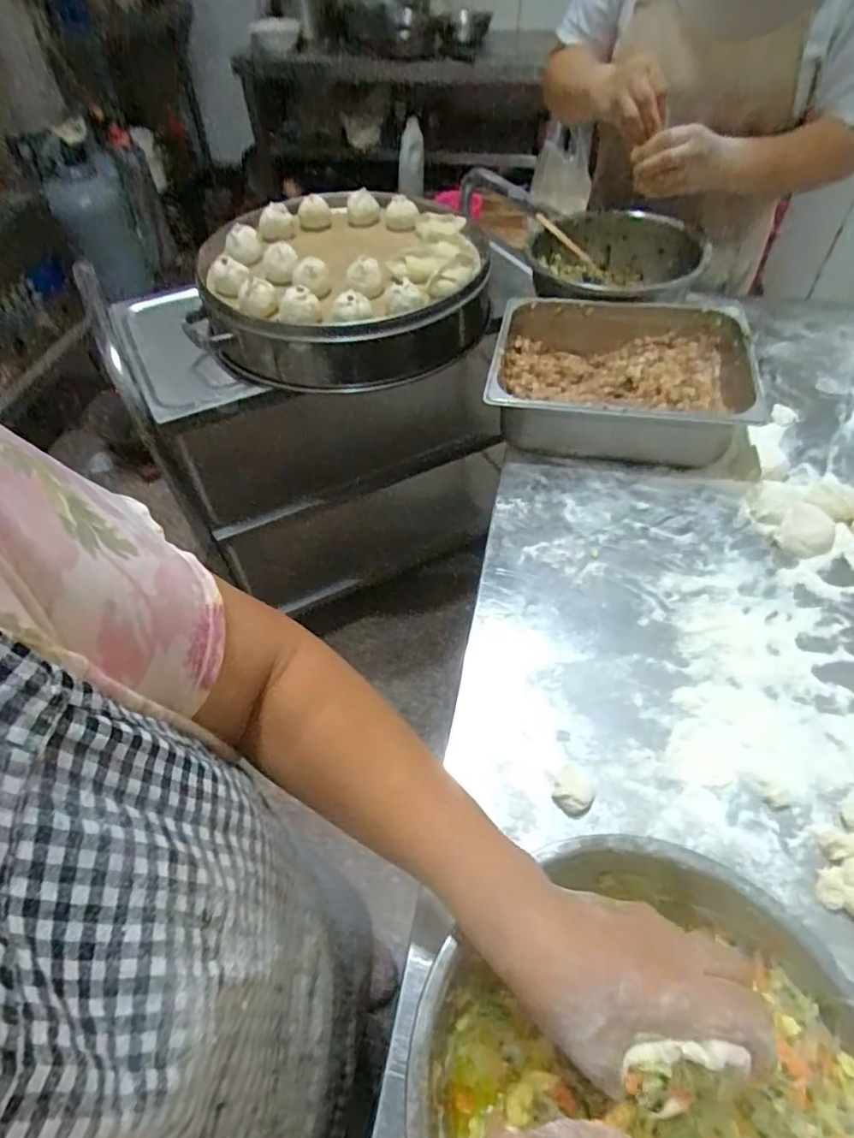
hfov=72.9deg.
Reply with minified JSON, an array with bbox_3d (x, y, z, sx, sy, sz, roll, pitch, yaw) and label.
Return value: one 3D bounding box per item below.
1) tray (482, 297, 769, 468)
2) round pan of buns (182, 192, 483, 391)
[{"bbox_3d":[0.258,-0.249,0.774,0.325,0.097,0.256,9,53,11],"label":"tray"},{"bbox_3d":[-0.120,-0.483,0.993,0.435,0.146,0.403,-1,52,1],"label":"round pan of buns"}]

